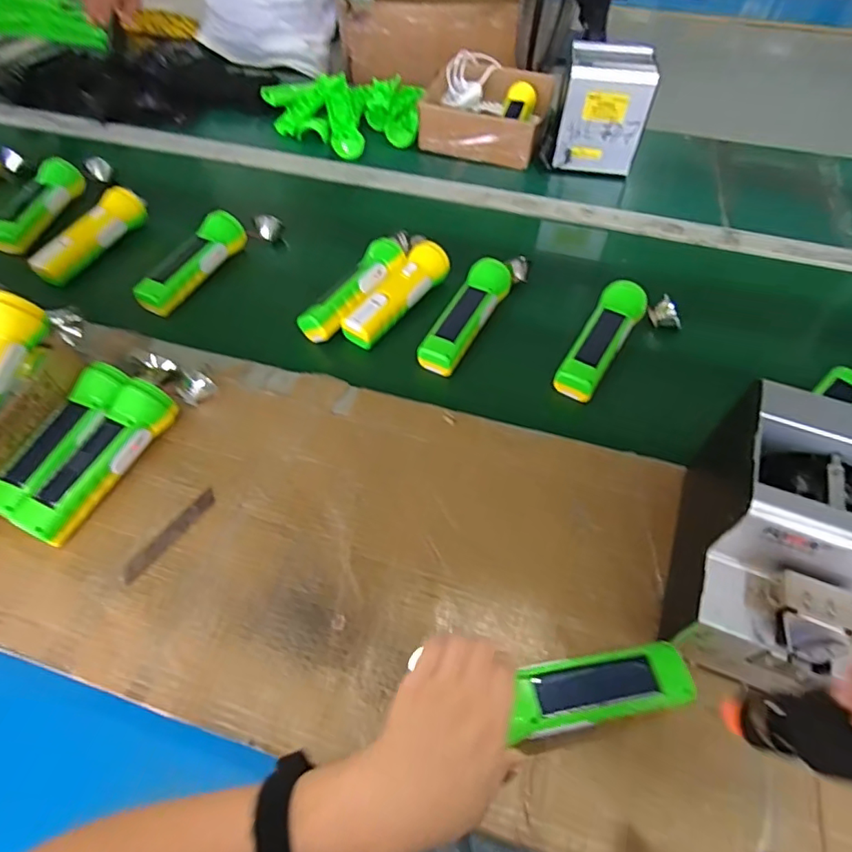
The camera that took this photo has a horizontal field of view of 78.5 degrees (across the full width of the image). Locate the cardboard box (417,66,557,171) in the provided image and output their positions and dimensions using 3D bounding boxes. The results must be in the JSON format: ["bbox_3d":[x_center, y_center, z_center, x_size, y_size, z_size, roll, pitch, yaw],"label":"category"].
[{"bbox_3d":[0.104,-0.542,0.897,0.194,0.066,0.208,15,56,10],"label":"cardboard box"}]

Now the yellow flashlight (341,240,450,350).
[{"bbox_3d":[-0.035,-0.165,0.646,0.046,0.040,0.173,33,61,21],"label":"yellow flashlight"}]

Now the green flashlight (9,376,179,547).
[{"bbox_3d":[-0.308,0.032,0.493,0.043,0.050,0.163,22,58,15],"label":"green flashlight"}]

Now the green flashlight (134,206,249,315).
[{"bbox_3d":[-0.305,-0.211,0.671,0.045,0.047,0.166,26,59,17],"label":"green flashlight"}]

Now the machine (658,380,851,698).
[{"bbox_3d":[0.275,0.091,0.393,0.120,0.149,0.173,19,57,13],"label":"machine"}]

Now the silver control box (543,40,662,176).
[{"bbox_3d":[0.268,-0.495,0.821,0.135,0.141,0.116,4,55,3],"label":"silver control box"}]

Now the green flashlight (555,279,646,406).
[{"bbox_3d":[0.204,-0.101,0.599,0.048,0.037,0.168,27,59,18],"label":"green flashlight"}]

